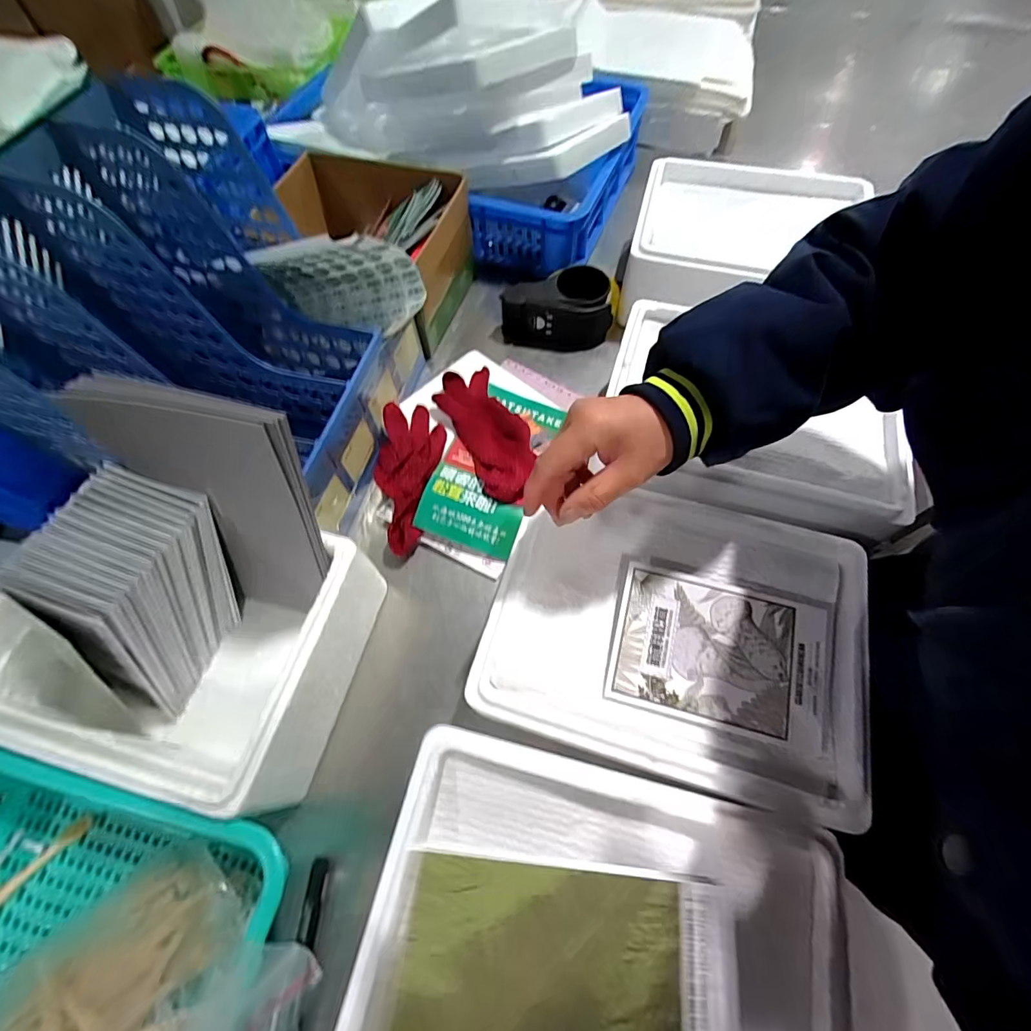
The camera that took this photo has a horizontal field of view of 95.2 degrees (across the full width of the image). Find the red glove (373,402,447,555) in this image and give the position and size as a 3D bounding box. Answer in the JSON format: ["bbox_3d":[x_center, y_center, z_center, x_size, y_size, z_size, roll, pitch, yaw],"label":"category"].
[{"bbox_3d":[-0.129,-0.048,0.565,0.081,0.032,0.183,0,76,2],"label":"red glove"}]

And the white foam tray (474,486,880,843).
[{"bbox_3d":[0.133,0.089,0.399,0.297,0.026,0.231,14,65,9],"label":"white foam tray"}]

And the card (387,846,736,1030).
[{"bbox_3d":[0.025,0.226,0.211,0.160,0.005,0.113,15,62,-9],"label":"card"}]

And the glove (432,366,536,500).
[{"bbox_3d":[-0.031,-0.103,0.569,0.080,0.022,0.188,-26,65,-11],"label":"glove"}]

